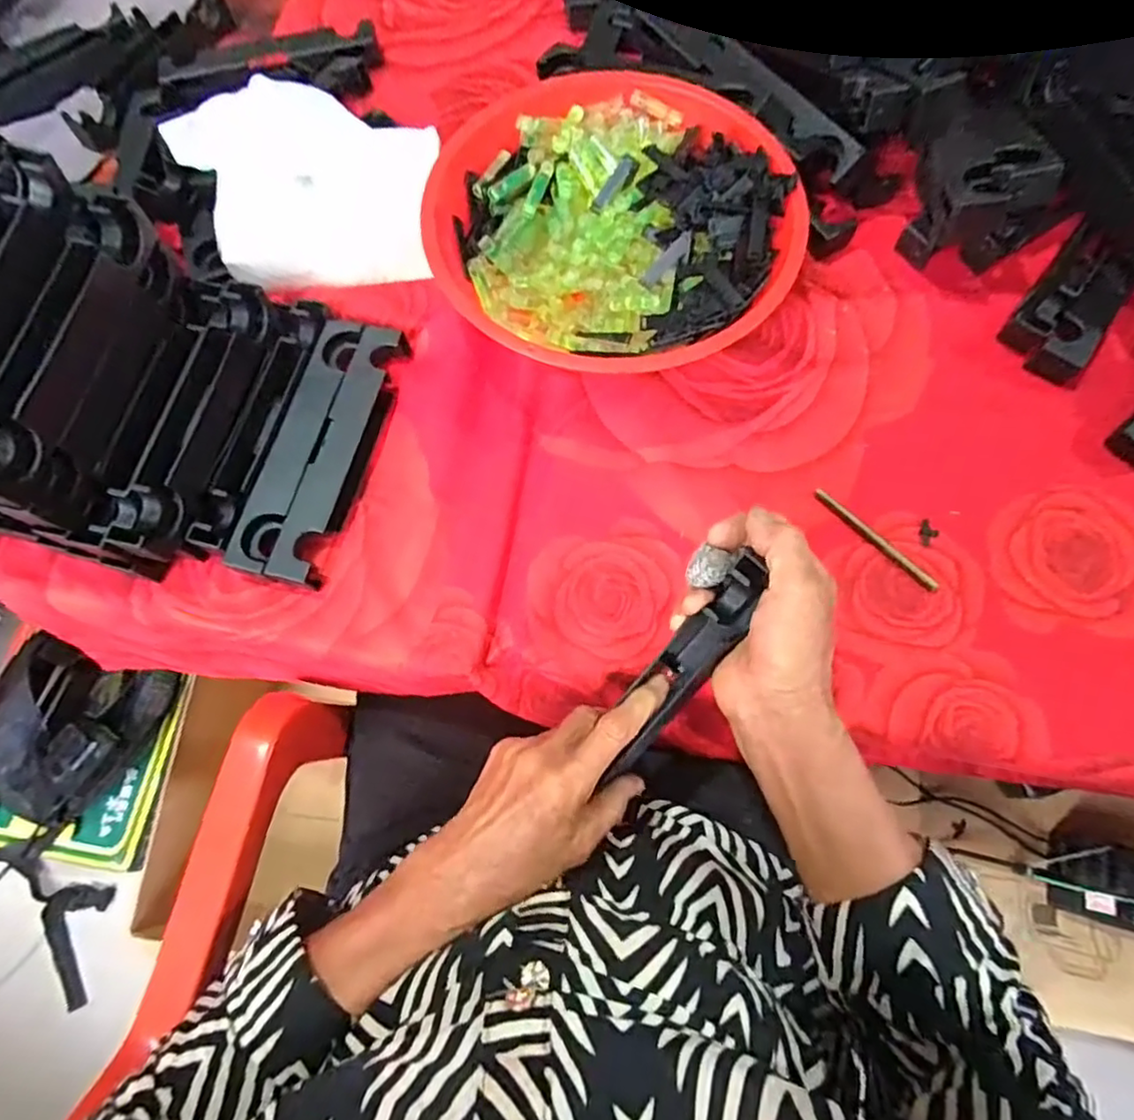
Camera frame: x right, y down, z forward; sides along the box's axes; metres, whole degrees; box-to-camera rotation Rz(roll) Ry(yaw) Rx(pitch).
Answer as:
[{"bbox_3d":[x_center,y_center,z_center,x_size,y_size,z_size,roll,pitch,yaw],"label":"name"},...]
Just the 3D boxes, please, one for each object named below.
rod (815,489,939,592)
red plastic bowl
[{"bbox_3d":[0.204,-0.015,0.417,0.007,0.004,0.095,-41,73,-9],"label":"rod"},{"bbox_3d":[0.032,-0.226,0.454,0.236,0.078,0.251,-1,71,4],"label":"red plastic bowl"}]

